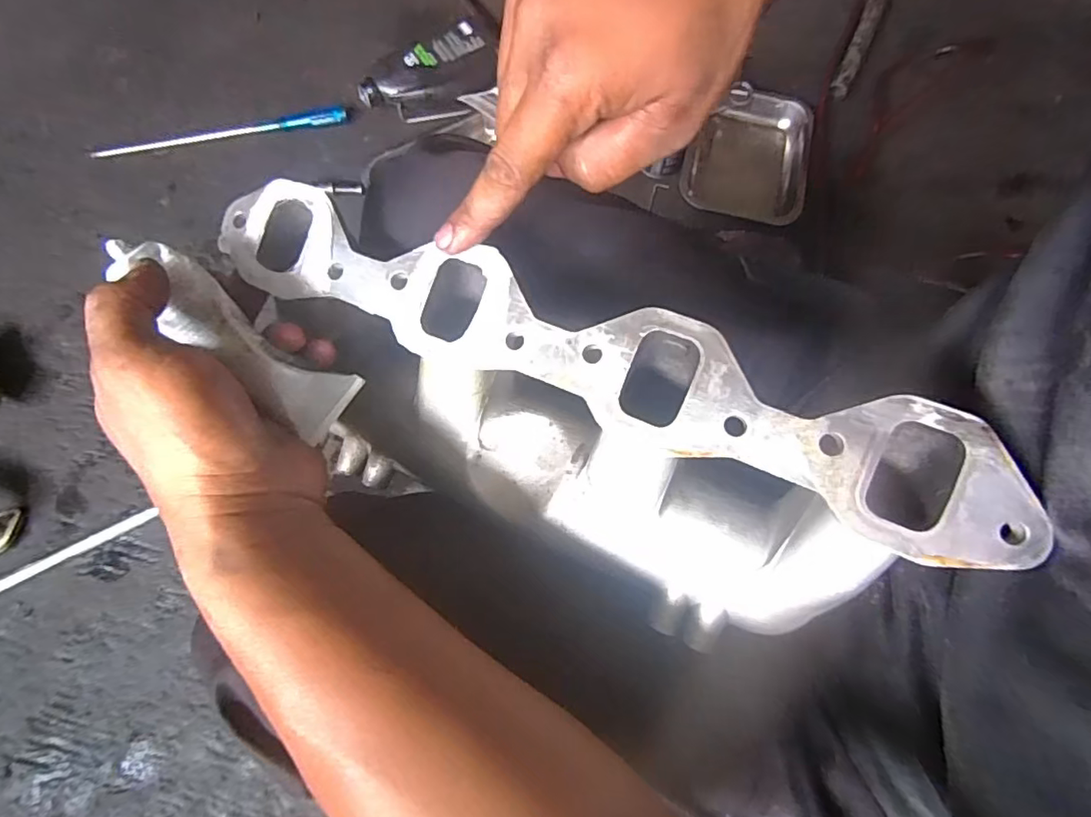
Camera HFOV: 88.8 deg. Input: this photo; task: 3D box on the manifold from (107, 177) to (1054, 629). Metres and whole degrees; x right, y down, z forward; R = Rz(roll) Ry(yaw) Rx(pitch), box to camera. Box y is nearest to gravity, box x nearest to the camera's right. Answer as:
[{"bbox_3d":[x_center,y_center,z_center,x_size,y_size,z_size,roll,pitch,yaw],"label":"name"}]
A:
[{"bbox_3d":[0.001,0.005,0.286,0.389,0.113,0.106,21,74,11],"label":"manifold"}]

